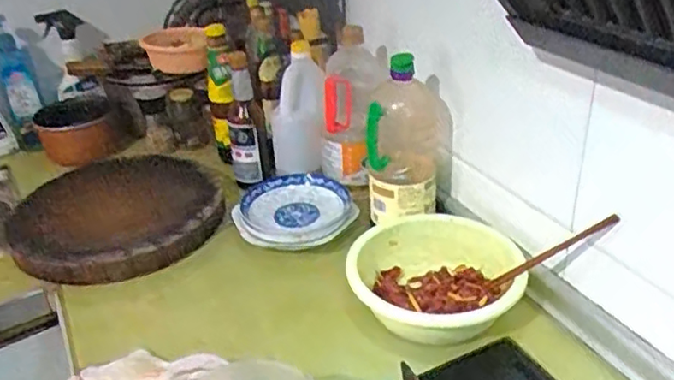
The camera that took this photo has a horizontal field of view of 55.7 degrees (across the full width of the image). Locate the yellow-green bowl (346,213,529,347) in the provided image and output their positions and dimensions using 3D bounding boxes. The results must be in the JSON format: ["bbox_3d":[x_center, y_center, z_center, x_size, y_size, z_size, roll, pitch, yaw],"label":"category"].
[{"bbox_3d":[0.128,0.120,0.845,0.223,0.086,0.213,-3,31,2],"label":"yellow-green bowl"}]

